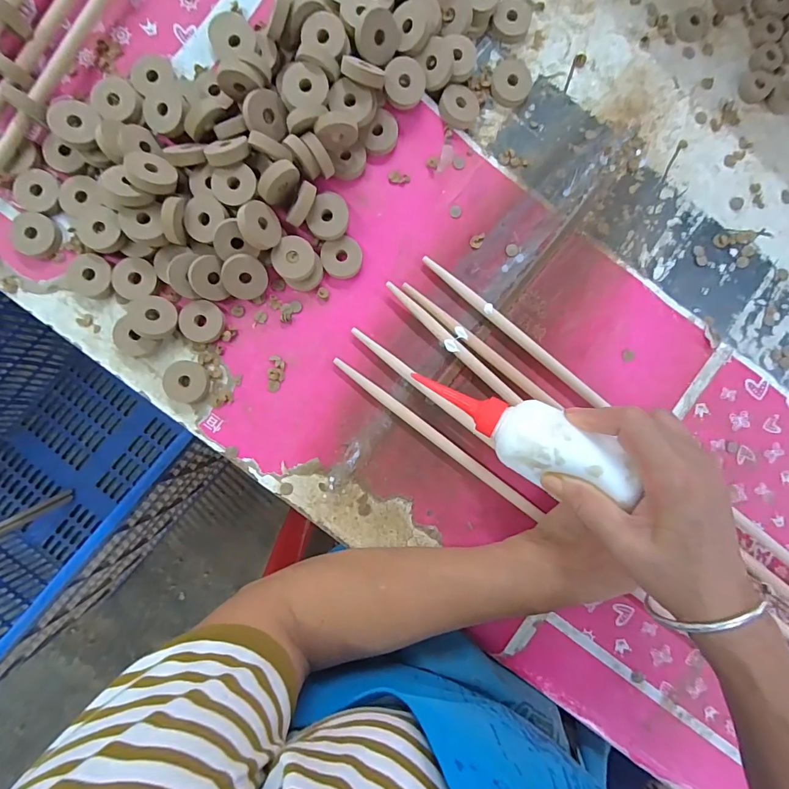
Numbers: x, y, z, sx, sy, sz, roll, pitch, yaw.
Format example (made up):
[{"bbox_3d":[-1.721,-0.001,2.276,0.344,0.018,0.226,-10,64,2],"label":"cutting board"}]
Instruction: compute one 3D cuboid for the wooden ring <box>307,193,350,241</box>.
[{"bbox_3d":[-0.055,-0.149,0.340,0.032,0.008,0.037,27,100,-24],"label":"wooden ring"}]

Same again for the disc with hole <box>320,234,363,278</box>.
[{"bbox_3d":[-0.045,-0.118,0.349,0.035,0.009,0.032,0,89,-3],"label":"disc with hole"}]

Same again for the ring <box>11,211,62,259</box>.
[{"bbox_3d":[-0.292,-0.131,0.330,0.031,0.012,0.036,1,89,-3],"label":"ring"}]

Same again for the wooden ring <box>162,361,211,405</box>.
[{"bbox_3d":[-0.174,-0.011,0.339,0.034,0.009,0.033,0,89,-3],"label":"wooden ring"}]

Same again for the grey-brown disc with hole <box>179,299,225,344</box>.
[{"bbox_3d":[-0.161,-0.061,0.340,0.034,0.011,0.034,0,89,-3],"label":"grey-brown disc with hole"}]

